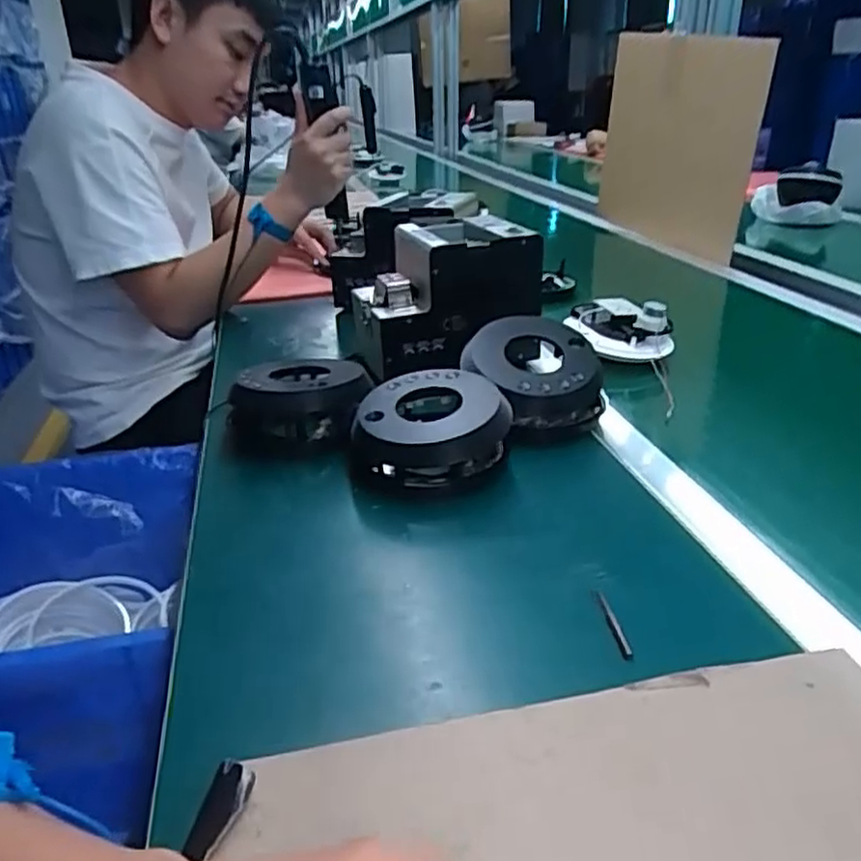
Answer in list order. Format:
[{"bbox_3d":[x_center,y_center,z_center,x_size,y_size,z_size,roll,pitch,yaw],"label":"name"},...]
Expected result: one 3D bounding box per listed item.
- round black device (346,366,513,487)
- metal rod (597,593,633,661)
[{"bbox_3d":[0.000,0.003,0.591,0.125,0.069,0.125,-3,26,-2],"label":"round black device"},{"bbox_3d":[0.110,0.114,0.418,0.008,0.004,0.059,-3,26,-2],"label":"metal rod"}]

